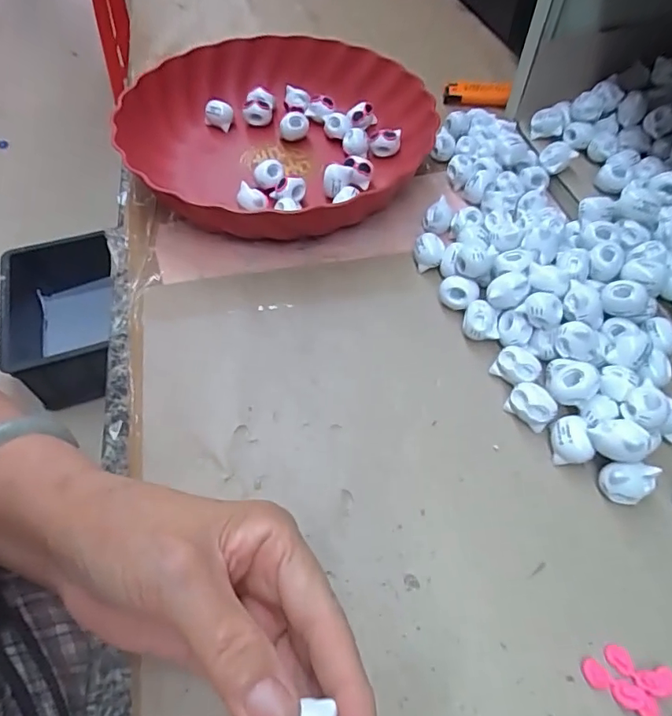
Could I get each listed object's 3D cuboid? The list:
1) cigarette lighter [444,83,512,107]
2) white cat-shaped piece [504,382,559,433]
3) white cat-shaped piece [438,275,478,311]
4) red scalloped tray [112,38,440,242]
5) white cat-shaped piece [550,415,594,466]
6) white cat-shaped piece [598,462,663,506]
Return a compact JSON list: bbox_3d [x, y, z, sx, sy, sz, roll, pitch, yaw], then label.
[{"bbox_3d":[0.136,-0.255,0.480,0.059,0.020,0.015,5,57,5],"label":"cigarette lighter"},{"bbox_3d":[0.112,0.027,0.283,0.026,0.020,0.017,36,62,21],"label":"white cat-shaped piece"},{"bbox_3d":[0.081,-0.043,0.331,0.025,0.010,0.022,18,96,20],"label":"white cat-shaped piece"},{"bbox_3d":[-0.043,-0.185,0.403,0.239,0.043,0.250,-29,61,-19],"label":"red scalloped tray"},{"bbox_3d":[0.127,0.045,0.271,0.018,0.019,0.023,-4,56,-4],"label":"white cat-shaped piece"},{"bbox_3d":[0.150,0.065,0.256,0.026,0.019,0.017,5,55,2],"label":"white cat-shaped piece"}]

